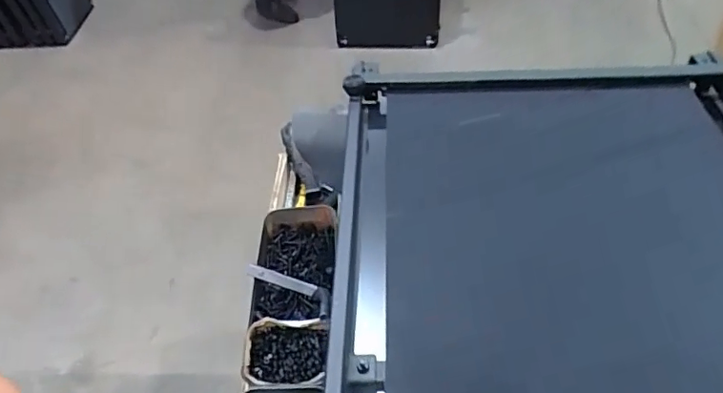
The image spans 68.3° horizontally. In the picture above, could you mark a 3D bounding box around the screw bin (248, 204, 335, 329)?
[{"bbox_3d":[-0.108,0.117,0.870,0.130,0.051,0.220,0,45,5],"label":"screw bin"}]

